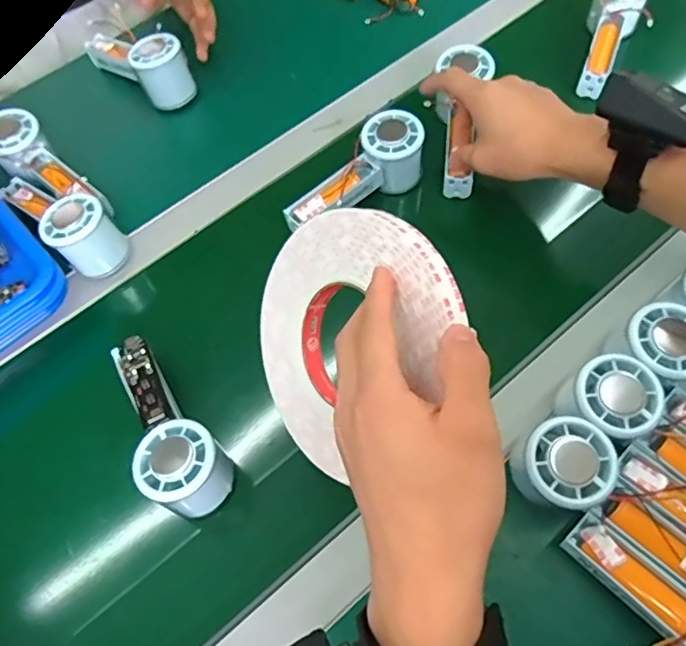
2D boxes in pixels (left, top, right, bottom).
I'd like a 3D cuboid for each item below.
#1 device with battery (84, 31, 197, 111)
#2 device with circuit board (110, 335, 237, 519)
[{"bbox_3d":[-0.237,-0.302,0.637,0.068,0.058,0.148,-42,67,-16],"label":"device with battery"},{"bbox_3d":[-0.144,0.078,0.437,0.056,0.068,0.145,-37,66,-14],"label":"device with circuit board"}]

